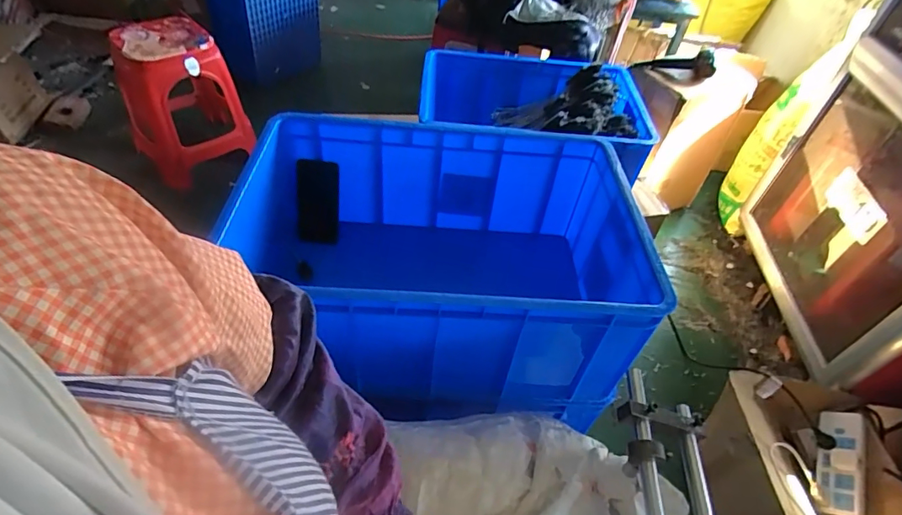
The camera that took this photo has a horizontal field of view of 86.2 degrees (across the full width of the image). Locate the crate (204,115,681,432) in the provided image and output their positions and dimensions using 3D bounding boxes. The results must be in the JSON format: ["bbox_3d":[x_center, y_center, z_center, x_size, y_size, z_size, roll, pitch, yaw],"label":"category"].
[{"bbox_3d":[-0.048,0.004,0.824,0.633,0.302,0.425,5,46,-3],"label":"crate"}]

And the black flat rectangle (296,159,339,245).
[{"bbox_3d":[-0.260,-0.105,0.943,0.080,0.171,0.007,10,30,2],"label":"black flat rectangle"}]

